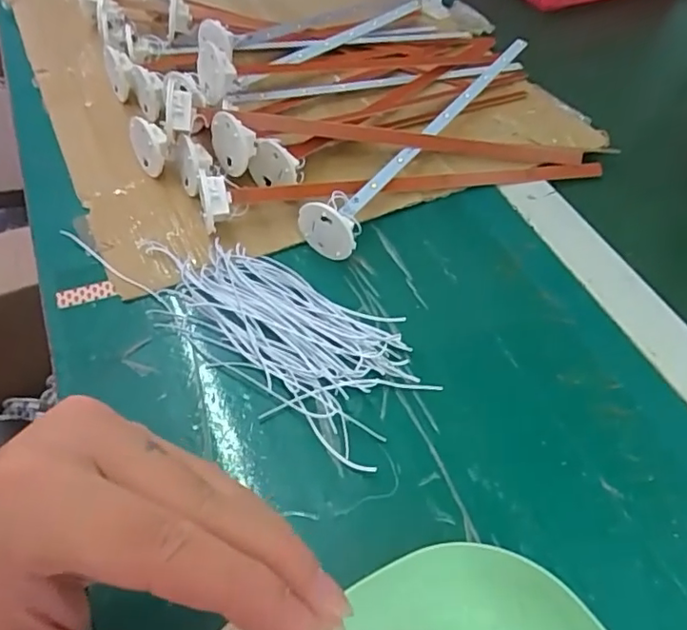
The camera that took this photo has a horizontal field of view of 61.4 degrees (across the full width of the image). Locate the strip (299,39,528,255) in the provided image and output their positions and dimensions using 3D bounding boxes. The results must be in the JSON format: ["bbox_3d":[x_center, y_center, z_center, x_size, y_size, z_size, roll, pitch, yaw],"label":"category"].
[{"bbox_3d":[0.066,-0.135,0.412,0.033,0.035,0.275,30,56,19],"label":"strip"}]

